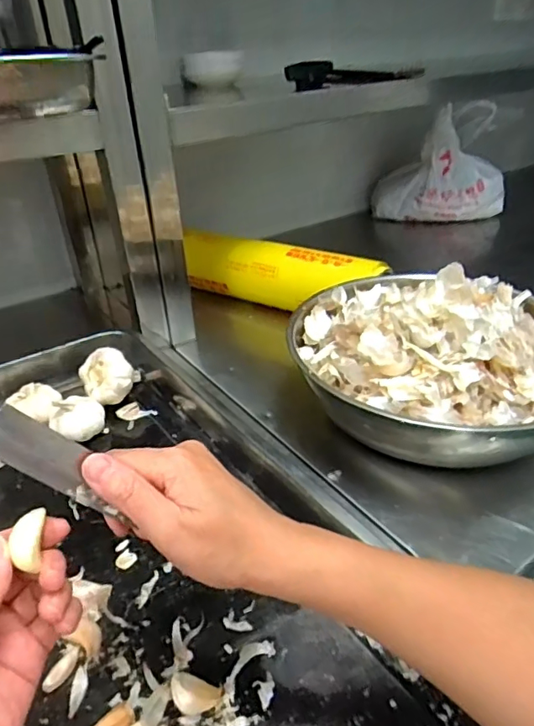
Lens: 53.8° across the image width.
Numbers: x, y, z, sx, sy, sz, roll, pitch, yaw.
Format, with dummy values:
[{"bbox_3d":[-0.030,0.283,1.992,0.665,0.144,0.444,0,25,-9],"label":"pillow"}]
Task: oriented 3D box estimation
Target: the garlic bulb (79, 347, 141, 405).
[{"bbox_3d":[-0.180,0.013,0.604,0.063,0.052,0.055,-13,34,-15],"label":"garlic bulb"}]

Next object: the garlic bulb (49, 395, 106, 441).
[{"bbox_3d":[-0.203,0.058,0.561,0.057,0.036,0.043,-16,34,-18],"label":"garlic bulb"}]

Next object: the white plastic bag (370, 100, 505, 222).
[{"bbox_3d":[0.400,-0.444,1.207,0.284,0.240,0.206,10,35,20],"label":"white plastic bag"}]

